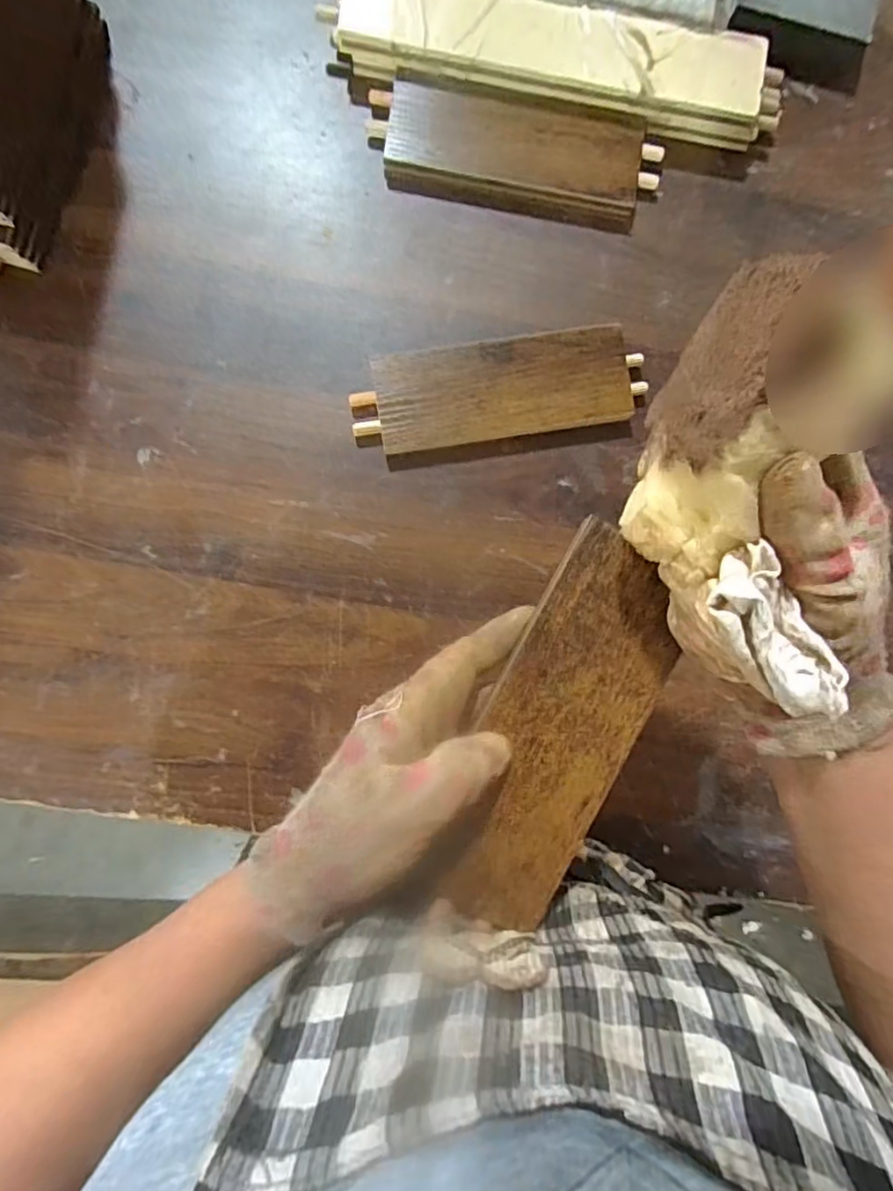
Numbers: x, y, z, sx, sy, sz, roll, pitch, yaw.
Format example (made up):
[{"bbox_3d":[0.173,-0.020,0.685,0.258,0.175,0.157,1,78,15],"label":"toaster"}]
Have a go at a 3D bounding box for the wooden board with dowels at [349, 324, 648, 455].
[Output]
[{"bbox_3d":[0.035,-0.143,0.418,0.192,0.020,0.067,-9,91,-4],"label":"wooden board with dowels"}]

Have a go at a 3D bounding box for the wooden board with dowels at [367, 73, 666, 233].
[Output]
[{"bbox_3d":[0.048,-0.308,0.417,0.197,0.020,0.066,7,90,-4],"label":"wooden board with dowels"}]

